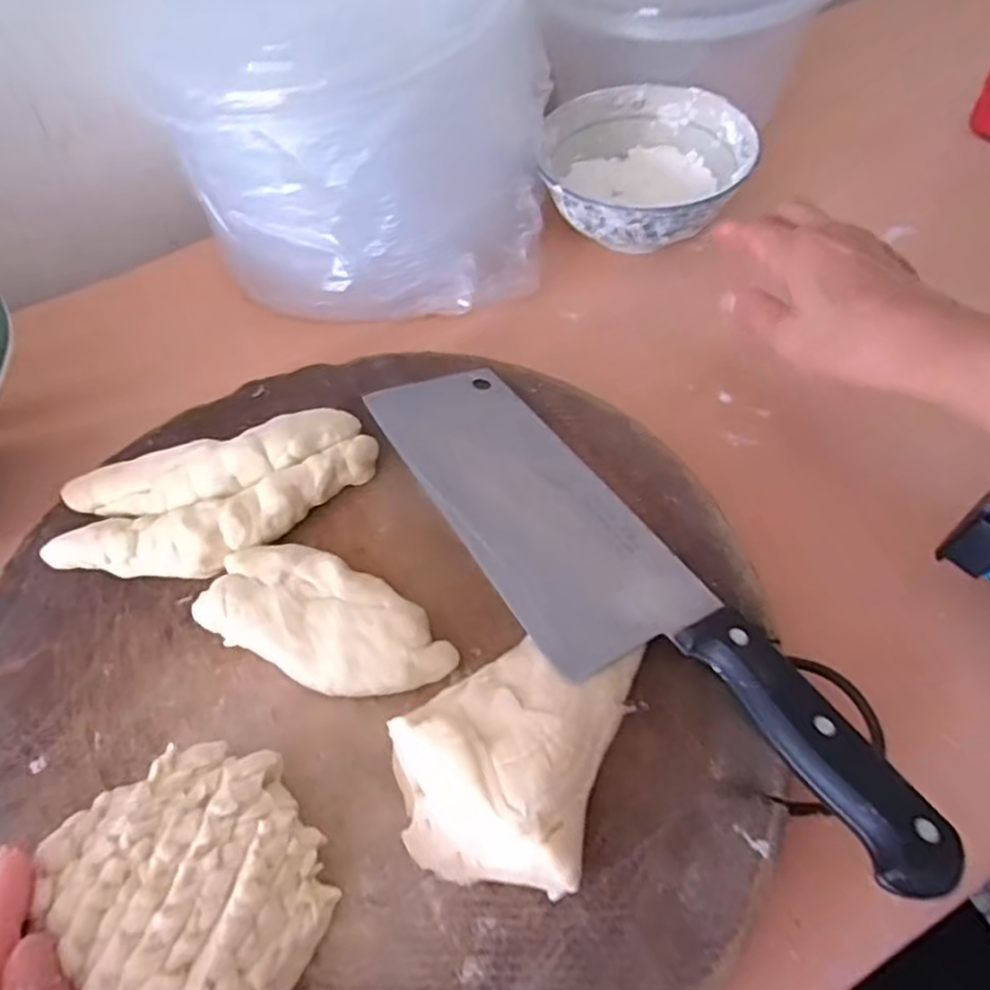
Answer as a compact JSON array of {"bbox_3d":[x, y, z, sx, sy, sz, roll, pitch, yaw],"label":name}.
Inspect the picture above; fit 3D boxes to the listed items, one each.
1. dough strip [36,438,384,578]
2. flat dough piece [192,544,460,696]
[{"bbox_3d":[-0.129,0.014,0.325,0.158,0.026,0.042,-20,56,-8],"label":"dough strip"},{"bbox_3d":[-0.072,0.055,0.295,0.111,0.021,0.051,20,59,18],"label":"flat dough piece"}]

